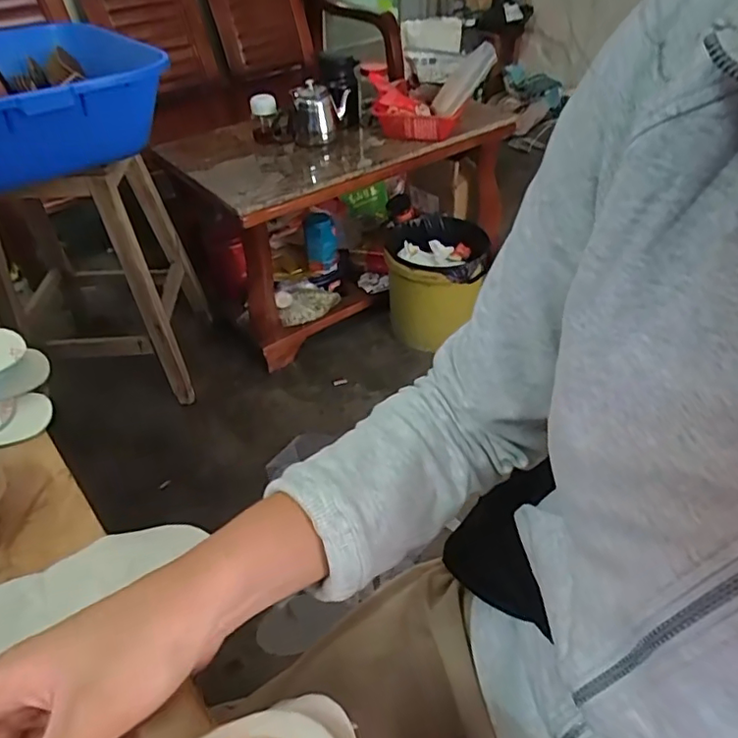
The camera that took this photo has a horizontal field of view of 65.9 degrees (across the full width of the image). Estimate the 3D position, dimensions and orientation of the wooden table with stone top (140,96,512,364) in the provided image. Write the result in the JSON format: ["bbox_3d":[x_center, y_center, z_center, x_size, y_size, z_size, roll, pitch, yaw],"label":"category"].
[{"bbox_3d":[-0.039,-0.467,1.618,0.830,0.429,0.439,-25,47,-24],"label":"wooden table with stone top"}]

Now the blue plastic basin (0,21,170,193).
[{"bbox_3d":[-0.739,-0.554,1.172,0.503,0.180,0.722,-30,49,-28],"label":"blue plastic basin"}]

